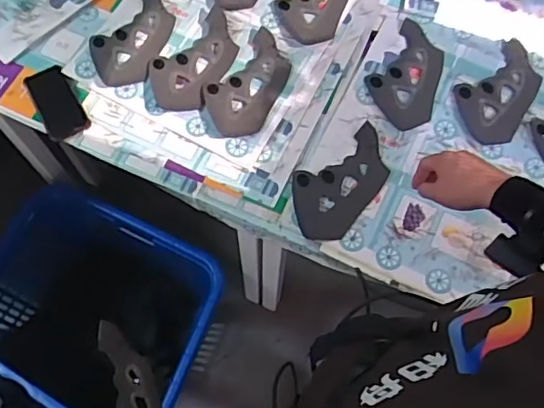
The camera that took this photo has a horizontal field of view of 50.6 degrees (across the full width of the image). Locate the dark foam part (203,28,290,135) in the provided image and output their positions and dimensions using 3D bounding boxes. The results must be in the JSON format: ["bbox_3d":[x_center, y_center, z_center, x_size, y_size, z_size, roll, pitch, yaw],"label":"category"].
[{"bbox_3d":[-0.043,-0.220,1.033,0.119,0.018,0.231,22,69,8],"label":"dark foam part"}]

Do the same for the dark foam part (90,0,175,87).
[{"bbox_3d":[-0.259,-0.321,1.076,0.119,0.021,0.242,16,68,6],"label":"dark foam part"}]

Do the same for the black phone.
[{"bbox_3d":[-0.380,-0.178,1.009,0.069,0.015,0.148,-28,71,-12],"label":"black phone"}]

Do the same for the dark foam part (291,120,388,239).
[{"bbox_3d":[0.117,-0.041,0.968,0.122,0.014,0.228,37,71,13],"label":"dark foam part"}]

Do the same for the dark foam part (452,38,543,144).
[{"bbox_3d":[0.423,-0.212,1.070,0.125,0.016,0.235,33,71,12],"label":"dark foam part"}]

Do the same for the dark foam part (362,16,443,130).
[{"bbox_3d":[0.260,-0.240,1.071,0.130,0.018,0.225,30,70,11],"label":"dark foam part"}]

